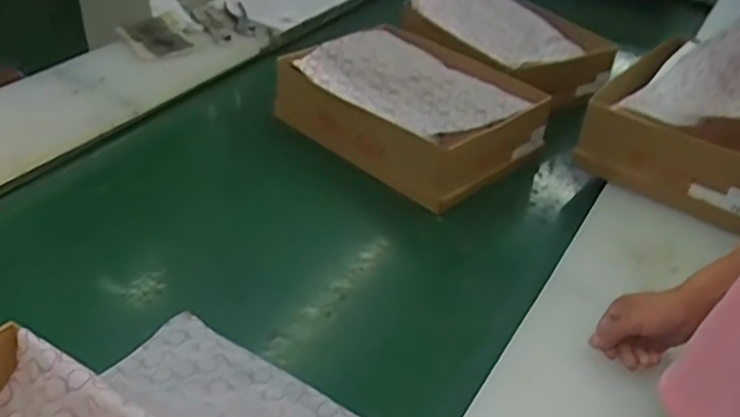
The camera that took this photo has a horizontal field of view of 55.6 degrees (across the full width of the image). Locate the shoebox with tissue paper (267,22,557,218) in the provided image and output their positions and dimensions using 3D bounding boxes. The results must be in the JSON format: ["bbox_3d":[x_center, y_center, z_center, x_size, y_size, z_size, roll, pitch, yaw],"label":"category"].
[{"bbox_3d":[0.084,-0.205,1.404,0.355,0.127,0.466,-28,48,-37],"label":"shoebox with tissue paper"}]

